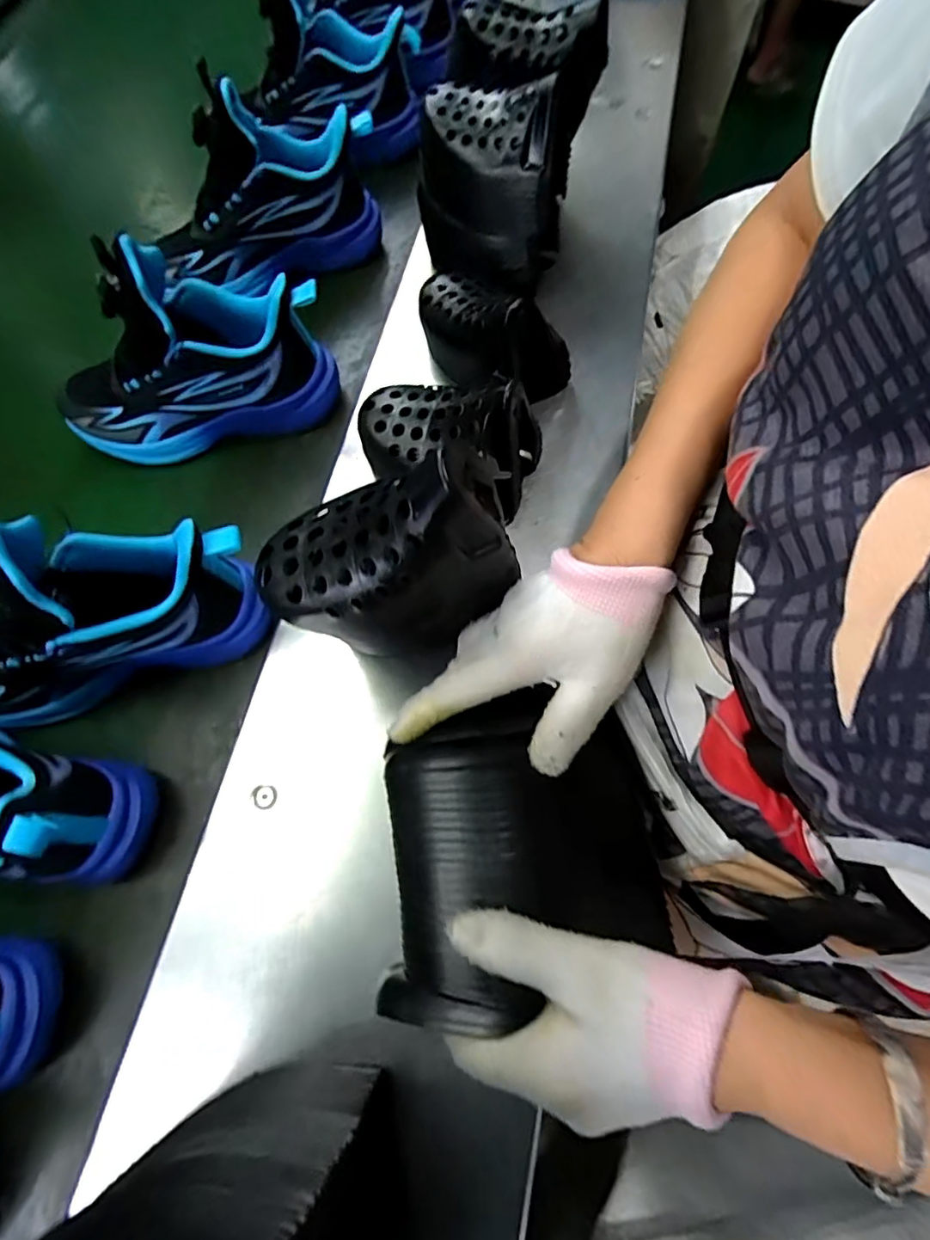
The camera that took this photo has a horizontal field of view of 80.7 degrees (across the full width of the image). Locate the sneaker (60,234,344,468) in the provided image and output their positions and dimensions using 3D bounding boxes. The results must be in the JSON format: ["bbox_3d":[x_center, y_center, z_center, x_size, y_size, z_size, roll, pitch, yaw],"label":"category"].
[{"bbox_3d":[-0.239,-0.222,0.454,0.244,0.135,0.087,-15,69,-1],"label":"sneaker"}]

